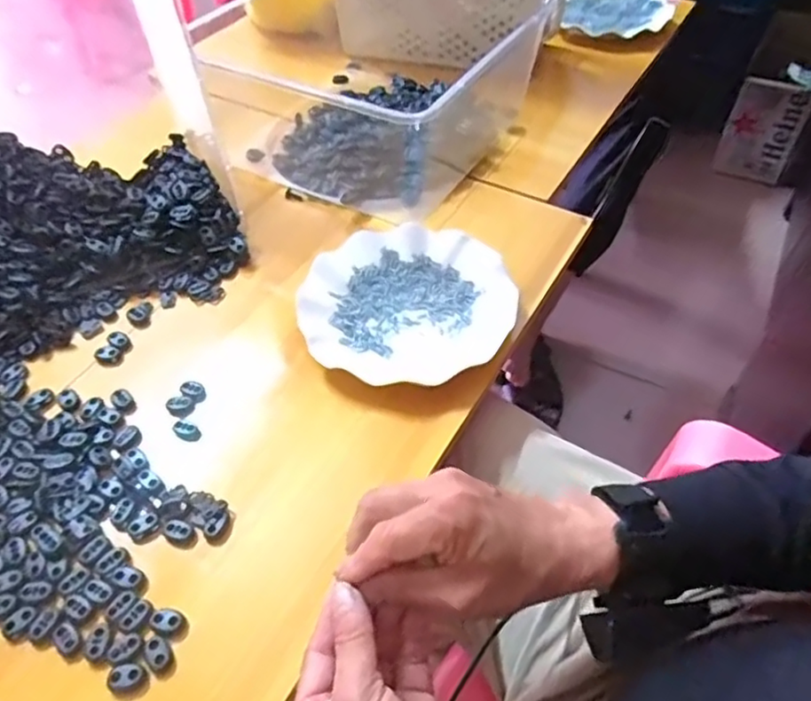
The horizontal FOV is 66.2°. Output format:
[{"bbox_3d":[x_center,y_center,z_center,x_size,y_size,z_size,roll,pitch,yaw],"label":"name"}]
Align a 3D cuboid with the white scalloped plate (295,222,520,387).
[{"bbox_3d":[0.002,-0.042,0.544,0.178,0.023,0.175,-1,50,1],"label":"white scalloped plate"}]

